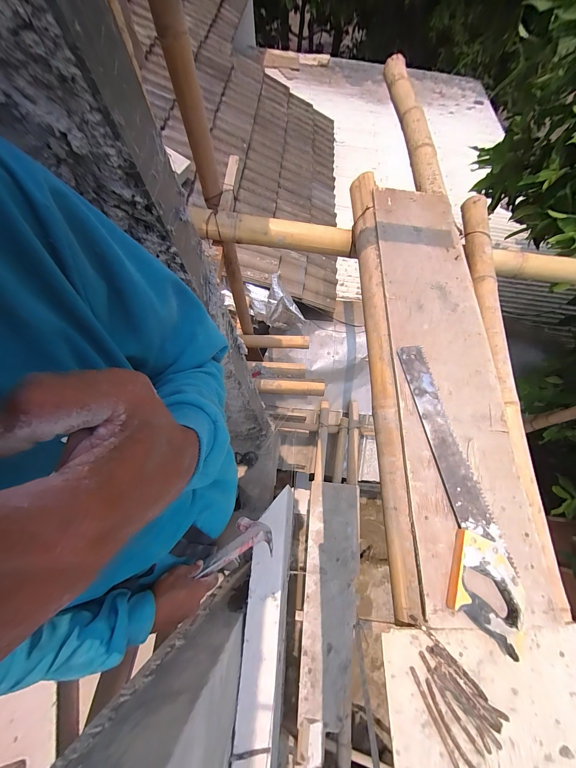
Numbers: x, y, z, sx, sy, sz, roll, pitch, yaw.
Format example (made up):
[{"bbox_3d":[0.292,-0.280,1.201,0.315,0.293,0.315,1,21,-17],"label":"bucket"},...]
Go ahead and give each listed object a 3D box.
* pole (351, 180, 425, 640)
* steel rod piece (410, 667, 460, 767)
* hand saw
[{"bbox_3d":[0.216,-0.108,0.658,0.059,0.082,1.096,0,67,2],"label":"pole"},{"bbox_3d":[0.213,0.485,0.393,0.009,0.004,0.125,-21,68,-7],"label":"steel rod piece"},{"bbox_3d":[0.312,0.162,0.514,0.115,0.023,0.516,-2,67,1],"label":"hand saw"}]

